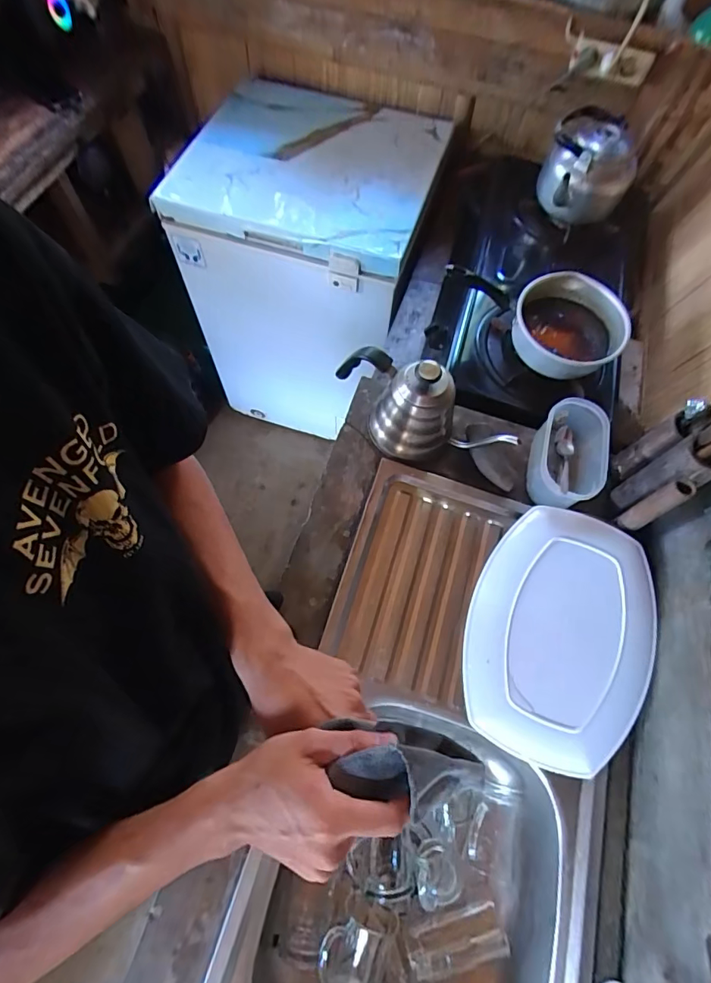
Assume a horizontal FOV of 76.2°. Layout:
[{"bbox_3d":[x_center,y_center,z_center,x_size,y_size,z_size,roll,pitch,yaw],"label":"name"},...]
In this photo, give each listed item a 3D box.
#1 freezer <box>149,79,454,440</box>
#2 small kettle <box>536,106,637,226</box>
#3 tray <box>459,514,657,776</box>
[{"bbox_3d":[-0.109,-0.685,1.443,0.586,0.795,0.623,20,67,5],"label":"freezer"},{"bbox_3d":[0.483,-0.682,0.963,0.150,0.145,0.159,-3,67,-5],"label":"small kettle"},{"bbox_3d":[0.289,0.193,0.628,0.240,0.043,0.335,29,68,9],"label":"tray"}]

